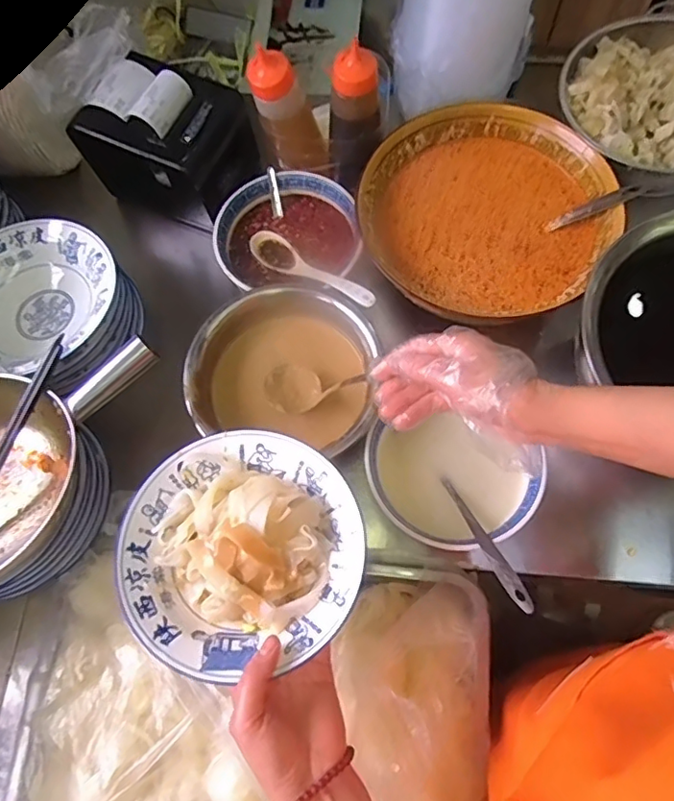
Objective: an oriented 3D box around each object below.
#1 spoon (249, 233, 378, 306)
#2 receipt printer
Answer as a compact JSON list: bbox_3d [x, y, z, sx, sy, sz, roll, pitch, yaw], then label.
[{"bbox_3d":[-0.032,-0.153,0.671,0.193,0.028,0.041,35,73,31],"label":"spoon"},{"bbox_3d":[-0.213,-0.346,0.742,0.196,0.138,0.150,20,70,10],"label":"receipt printer"}]

